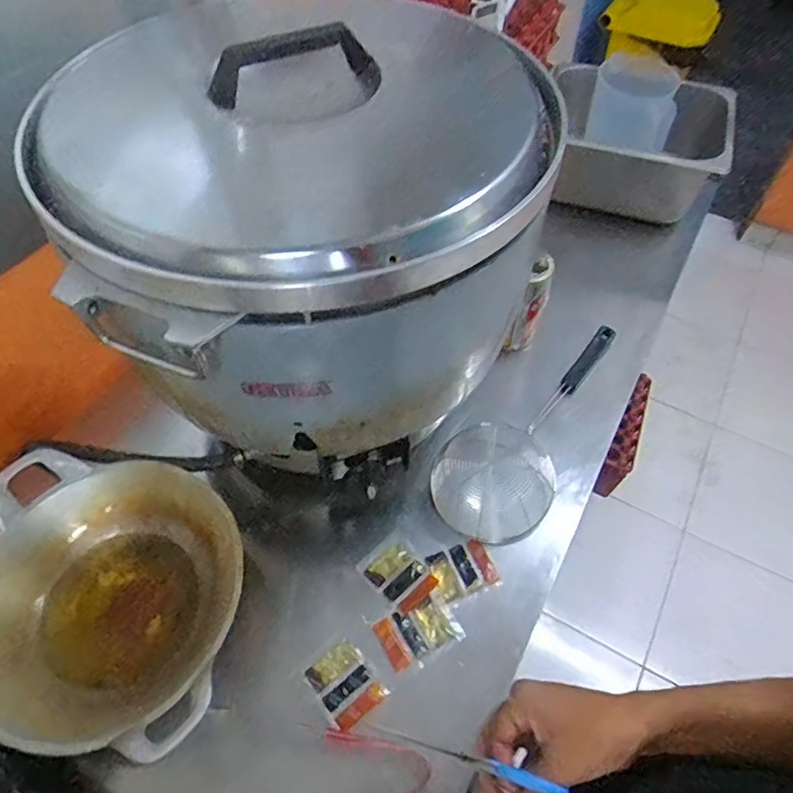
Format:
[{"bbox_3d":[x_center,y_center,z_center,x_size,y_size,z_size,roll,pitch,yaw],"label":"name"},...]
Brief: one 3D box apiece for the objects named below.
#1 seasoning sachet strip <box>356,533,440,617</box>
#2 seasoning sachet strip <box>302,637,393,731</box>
[{"bbox_3d":[0.003,0.203,0.673,0.065,0.005,0.084,-36,63,-23],"label":"seasoning sachet strip"},{"bbox_3d":[-0.053,0.299,0.604,0.061,0.006,0.075,-35,62,-22],"label":"seasoning sachet strip"}]

